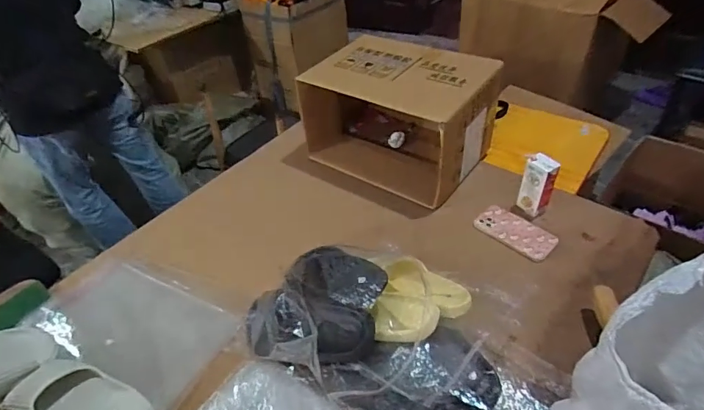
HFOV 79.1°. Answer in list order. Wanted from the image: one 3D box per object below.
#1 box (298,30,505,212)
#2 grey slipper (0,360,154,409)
[{"bbox_3d":[0.113,-0.215,1.053,0.401,0.276,0.249,24,50,30],"label":"box"},{"bbox_3d":[-0.440,0.317,0.698,0.233,0.066,0.110,6,44,14],"label":"grey slipper"}]

